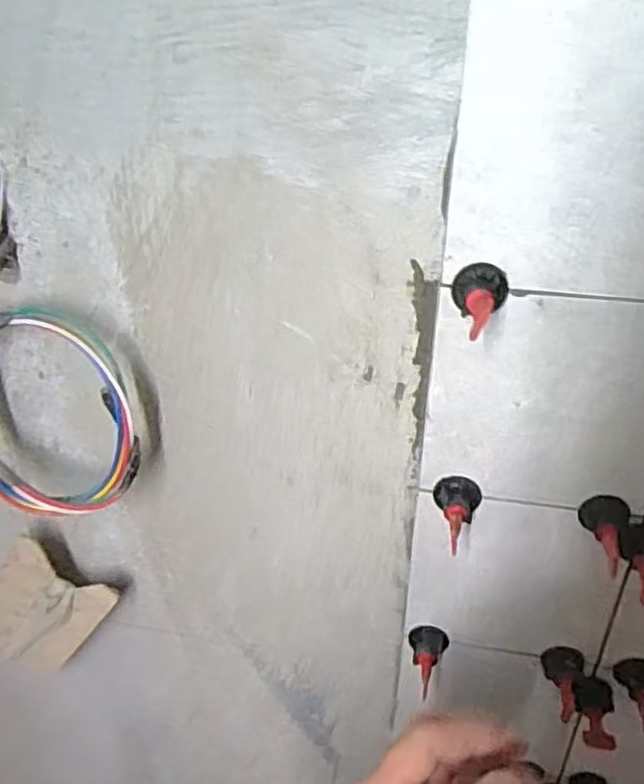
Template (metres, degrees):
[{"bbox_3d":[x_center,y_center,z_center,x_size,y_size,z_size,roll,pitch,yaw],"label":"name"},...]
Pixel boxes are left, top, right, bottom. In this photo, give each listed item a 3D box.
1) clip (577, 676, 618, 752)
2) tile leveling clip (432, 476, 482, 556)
[{"bbox_3d":[0.209,0.242,0.516,0.024,0.030,0.055,9,32,13],"label":"clip"},{"bbox_3d":[0.087,0.082,0.450,0.031,0.029,0.049,9,32,13],"label":"tile leveling clip"}]

